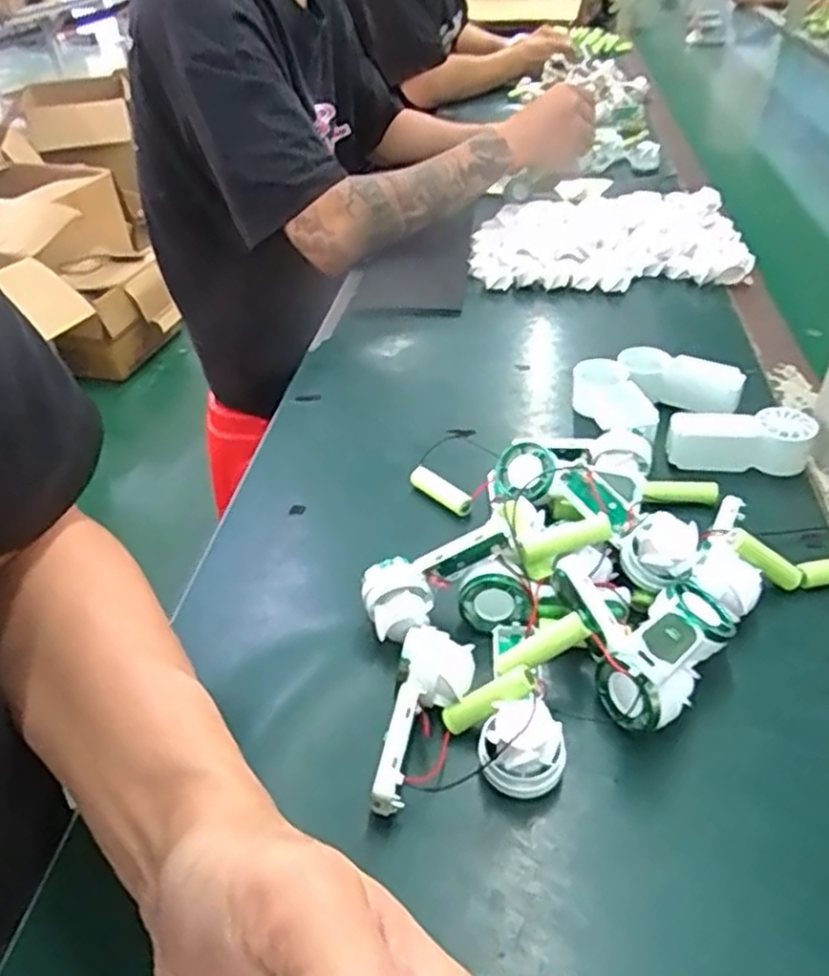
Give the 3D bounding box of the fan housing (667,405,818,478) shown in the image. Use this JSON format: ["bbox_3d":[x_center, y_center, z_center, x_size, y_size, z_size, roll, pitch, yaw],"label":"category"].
[{"bbox_3d":[0.227,-0.034,0.532,0.090,0.034,0.036,2,41,4],"label":"fan housing"}]

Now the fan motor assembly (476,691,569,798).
[{"bbox_3d":[0.051,0.122,0.358,0.036,0.036,0.039,-33,50,-31],"label":"fan motor assembly"}]

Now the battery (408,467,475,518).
[{"bbox_3d":[0.018,0.002,0.525,0.053,0.012,0.012,32,51,33],"label":"battery"}]

